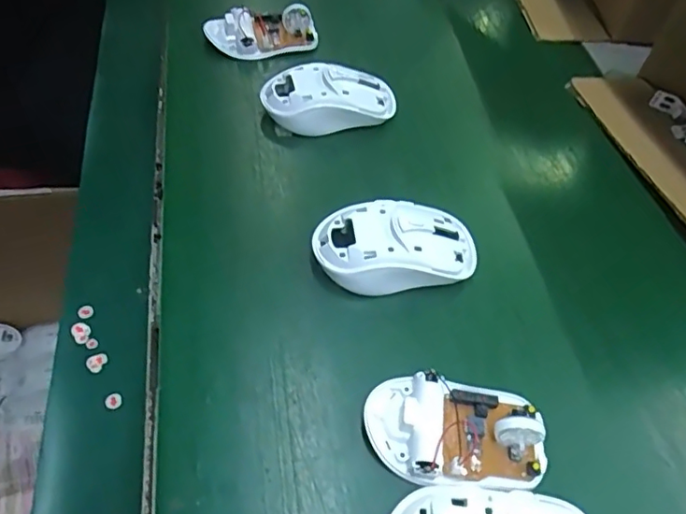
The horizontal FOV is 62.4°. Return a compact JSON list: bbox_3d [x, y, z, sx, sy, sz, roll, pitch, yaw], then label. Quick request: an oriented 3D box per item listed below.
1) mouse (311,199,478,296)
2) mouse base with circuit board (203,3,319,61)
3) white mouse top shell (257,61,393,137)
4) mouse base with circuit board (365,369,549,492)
[{"bbox_3d":[0.035,-0.008,0.365,0.102,0.033,0.055,-6,54,-12],"label":"mouse"},{"bbox_3d":[-0.071,-0.197,0.496,0.094,0.029,0.042,2,53,-6],"label":"mouse base with circuit board"},{"bbox_3d":[-0.011,-0.128,0.450,0.106,0.035,0.054,-8,55,-13],"label":"white mouse top shell"},{"bbox_3d":[0.061,0.090,0.300,0.092,0.022,0.055,6,53,-2],"label":"mouse base with circuit board"}]

